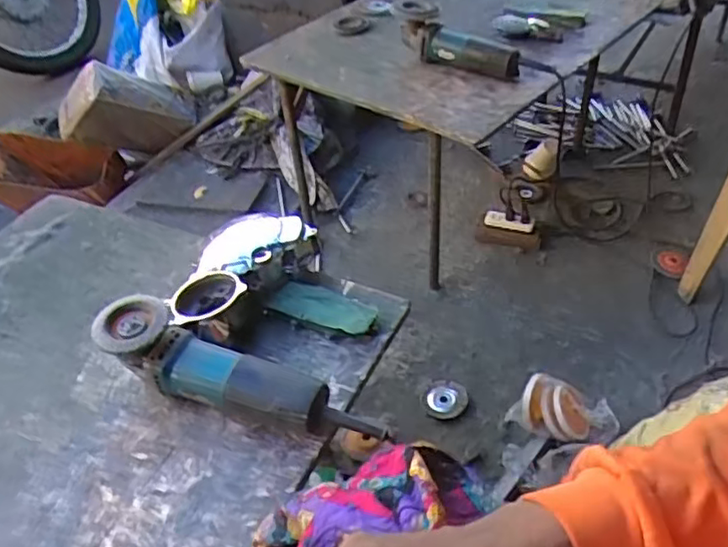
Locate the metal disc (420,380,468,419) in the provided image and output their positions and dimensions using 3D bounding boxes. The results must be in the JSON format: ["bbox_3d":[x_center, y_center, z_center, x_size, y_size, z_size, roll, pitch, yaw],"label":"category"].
[{"bbox_3d":[0.147,0.230,1.171,0.087,0.014,0.074,-25,47,-21],"label":"metal disc"}]

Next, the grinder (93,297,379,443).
[{"bbox_3d":[-0.133,0.111,0.687,0.326,0.098,0.074,13,45,18],"label":"grinder"}]

